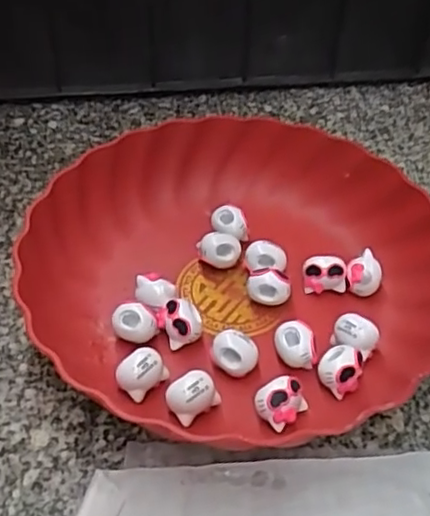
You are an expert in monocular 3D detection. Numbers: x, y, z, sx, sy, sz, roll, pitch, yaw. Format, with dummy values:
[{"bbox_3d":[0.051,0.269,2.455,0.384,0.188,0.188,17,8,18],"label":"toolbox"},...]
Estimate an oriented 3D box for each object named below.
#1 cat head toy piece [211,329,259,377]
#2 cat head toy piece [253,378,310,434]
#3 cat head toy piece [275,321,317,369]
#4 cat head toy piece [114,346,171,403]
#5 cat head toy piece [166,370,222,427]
[{"bbox_3d":[0.011,0.053,0.343,0.024,0.024,0.017,1,46,2],"label":"cat head toy piece"},{"bbox_3d":[0.034,0.073,0.321,0.025,0.017,0.020,-36,55,-28],"label":"cat head toy piece"},{"bbox_3d":[0.045,0.049,0.349,0.023,0.024,0.019,9,47,10],"label":"cat head toy piece"},{"bbox_3d":[-0.039,0.062,0.332,0.017,0.022,0.024,32,55,28],"label":"cat head toy piece"},{"bbox_3d":[-0.012,0.072,0.324,0.025,0.023,0.018,-33,54,-27],"label":"cat head toy piece"}]

